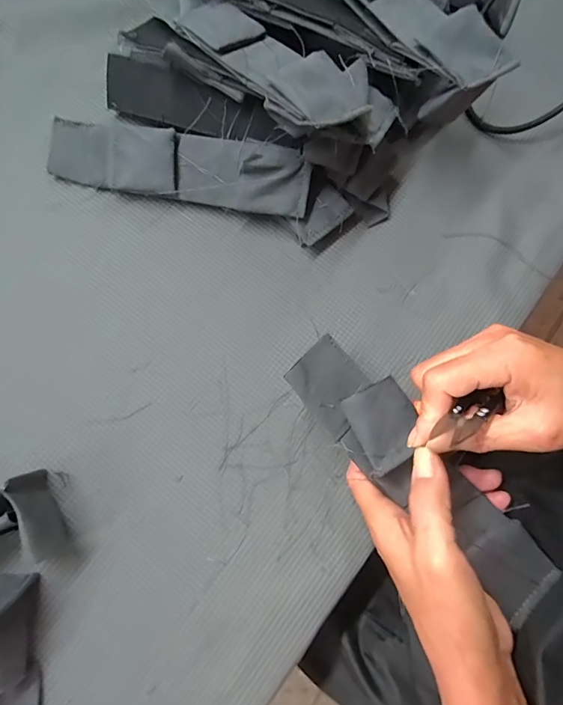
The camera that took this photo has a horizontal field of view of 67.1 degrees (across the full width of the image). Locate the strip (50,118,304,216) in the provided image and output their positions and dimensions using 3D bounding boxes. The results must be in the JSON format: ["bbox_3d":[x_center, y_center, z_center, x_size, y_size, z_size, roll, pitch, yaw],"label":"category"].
[{"bbox_3d":[-0.079,-0.139,0.312,0.195,0.013,0.049,13,103,6],"label":"strip"}]

